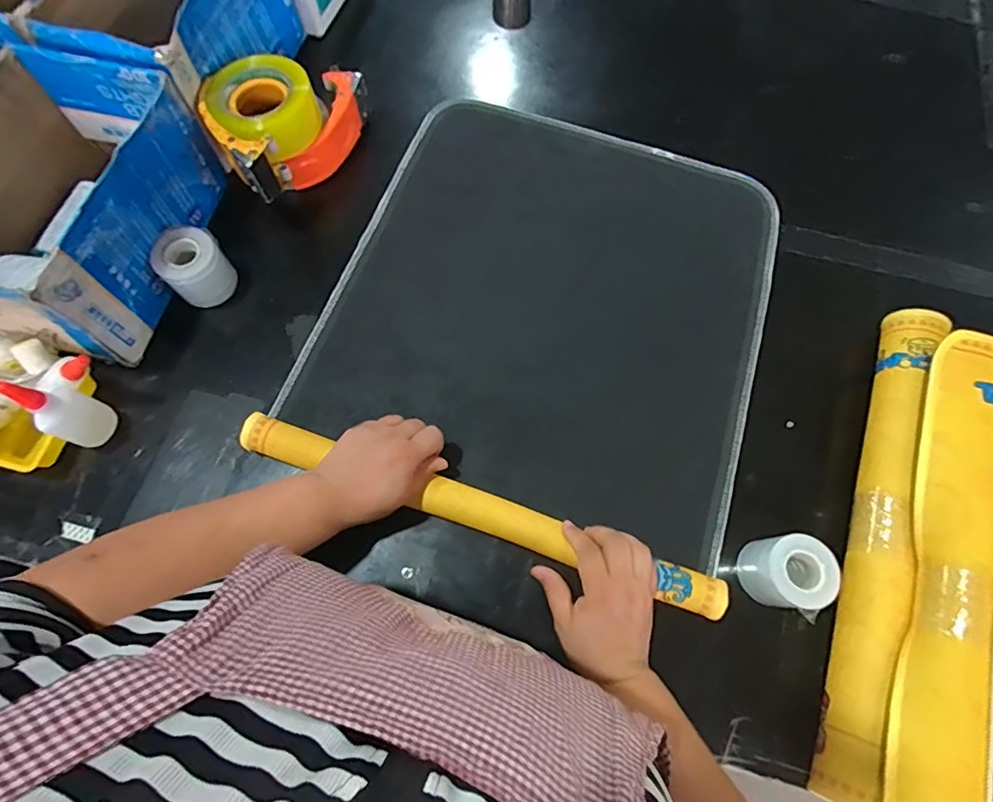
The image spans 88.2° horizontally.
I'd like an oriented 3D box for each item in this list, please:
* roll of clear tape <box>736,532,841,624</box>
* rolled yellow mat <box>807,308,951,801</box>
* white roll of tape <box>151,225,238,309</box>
[{"bbox_3d":[0.279,0.167,0.497,0.066,0.063,0.066,26,72,8],"label":"roll of clear tape"},{"bbox_3d":[0.387,0.123,0.511,0.042,0.053,0.504,22,71,6],"label":"rolled yellow mat"},{"bbox_3d":[-0.345,-0.153,0.590,0.066,0.078,0.061,0,71,-1],"label":"white roll of tape"}]

